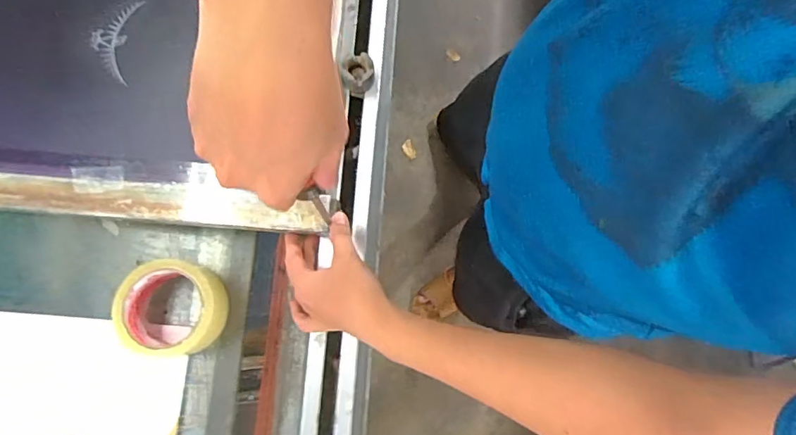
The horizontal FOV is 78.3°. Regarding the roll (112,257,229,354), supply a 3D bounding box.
[{"bbox_3d":[-0.235,0.093,0.517,0.103,0.050,0.098,2,79,-1],"label":"roll"}]

